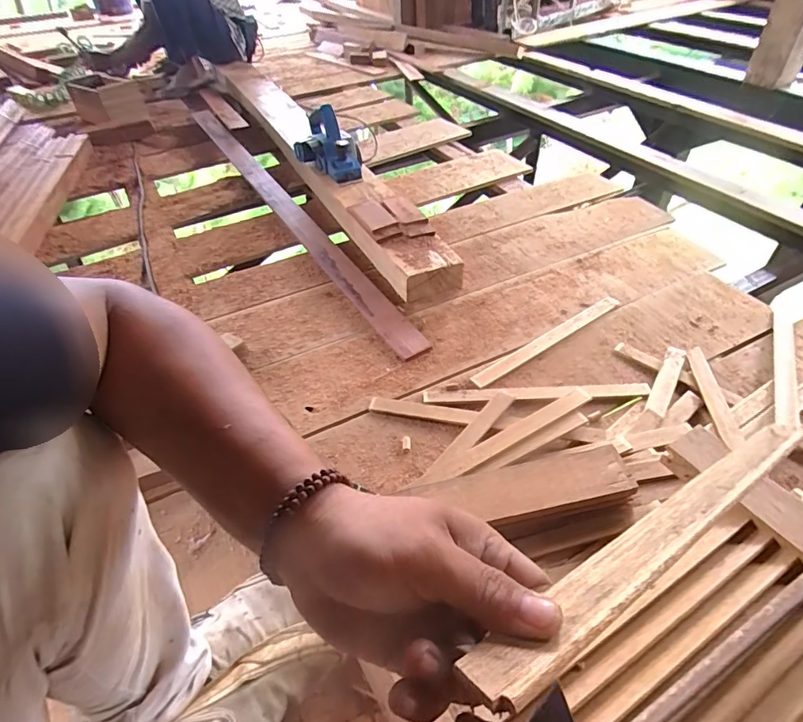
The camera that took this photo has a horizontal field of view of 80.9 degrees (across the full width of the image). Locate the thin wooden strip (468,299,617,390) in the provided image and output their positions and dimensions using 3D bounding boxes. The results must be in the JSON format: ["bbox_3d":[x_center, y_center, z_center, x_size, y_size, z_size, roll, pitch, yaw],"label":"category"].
[{"bbox_3d":[0.292,-0.045,0.927,0.391,0.007,0.032,-28,51,-24],"label":"thin wooden strip"}]

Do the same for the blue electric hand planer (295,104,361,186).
[{"bbox_3d":[-0.214,-0.602,1.258,0.113,0.180,0.226,-29,51,-23],"label":"blue electric hand planer"}]

